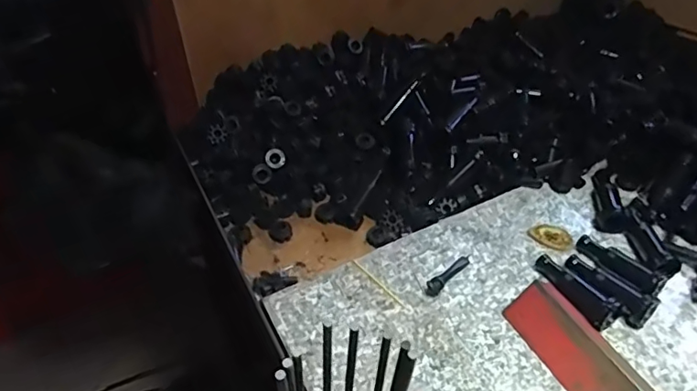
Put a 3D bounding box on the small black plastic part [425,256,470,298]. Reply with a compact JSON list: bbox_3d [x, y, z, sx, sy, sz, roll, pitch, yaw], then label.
[{"bbox_3d":[0.077,0.059,0.408,0.010,0.010,0.048,33,54,30],"label":"small black plastic part"}]

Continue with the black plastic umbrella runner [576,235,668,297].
[{"bbox_3d":[0.206,0.052,0.408,0.022,0.019,0.066,-26,50,-23],"label":"black plastic umbrella runner"}]

